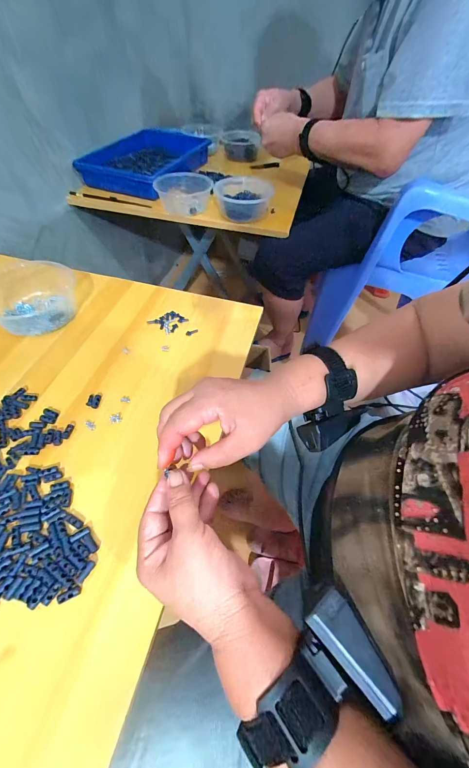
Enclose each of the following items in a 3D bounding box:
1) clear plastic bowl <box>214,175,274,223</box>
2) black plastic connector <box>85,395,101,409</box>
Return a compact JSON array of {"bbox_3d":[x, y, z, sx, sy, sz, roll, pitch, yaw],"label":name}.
[{"bbox_3d":[0.020,-0.452,0.698,0.131,0.053,0.165,2,53,-1],"label":"clear plastic bowl"},{"bbox_3d":[-0.184,0.021,0.378,0.016,0.004,0.019,6,54,0],"label":"black plastic connector"}]

